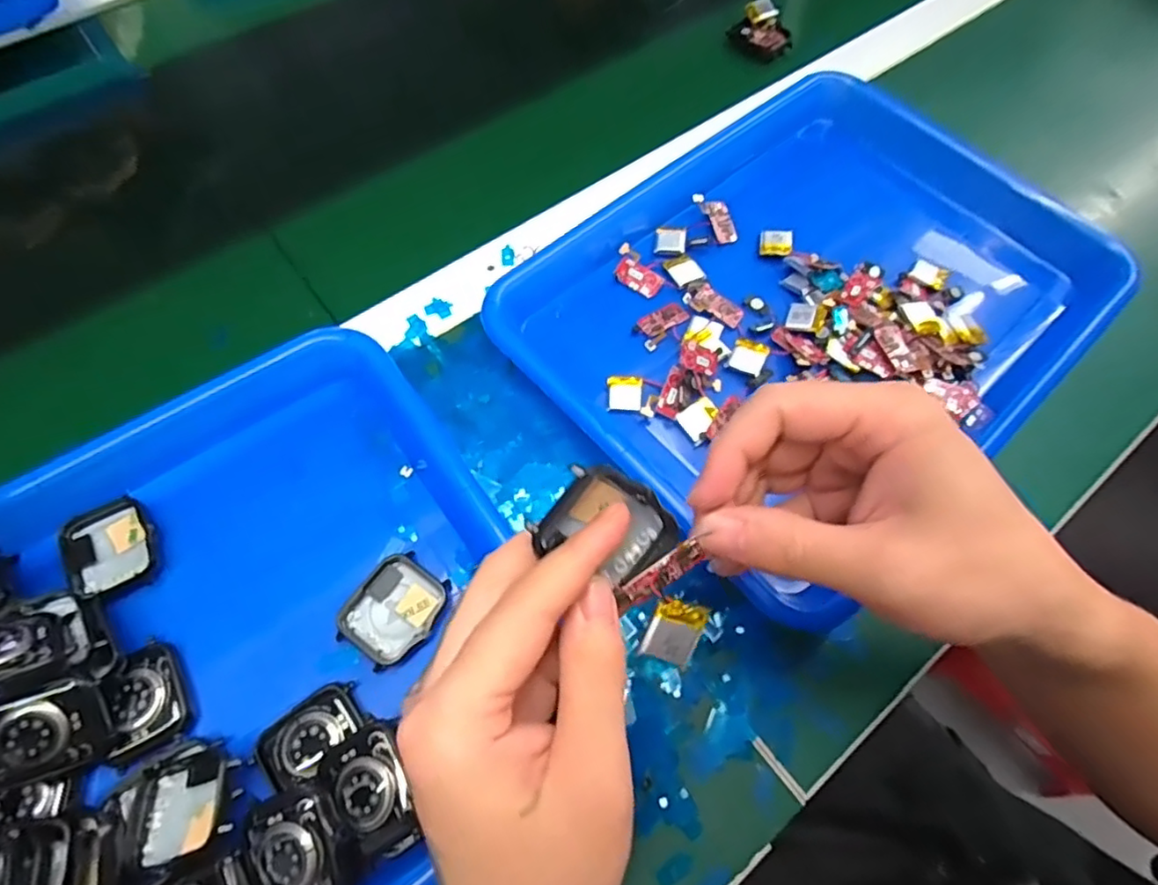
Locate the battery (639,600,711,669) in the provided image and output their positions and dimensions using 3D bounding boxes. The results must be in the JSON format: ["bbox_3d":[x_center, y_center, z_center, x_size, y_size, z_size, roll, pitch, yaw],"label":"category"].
[{"bbox_3d":[0.033,0.065,0.206,0.018,0.004,0.021,19,96,-6],"label":"battery"}]

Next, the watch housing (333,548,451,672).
[{"bbox_3d":[-0.086,0.077,0.281,0.039,0.010,0.046,32,68,12],"label":"watch housing"}]

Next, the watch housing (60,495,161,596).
[{"bbox_3d":[-0.222,0.050,0.289,0.037,0.012,0.049,-26,69,-13],"label":"watch housing"}]

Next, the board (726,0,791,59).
[{"bbox_3d":[0.149,-0.335,0.491,0.037,0.017,0.057,-21,68,-11],"label":"board"}]

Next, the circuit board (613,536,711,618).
[{"bbox_3d":[0.026,0.044,0.201,0.031,0.012,0.005,-34,39,-1],"label":"circuit board"}]

